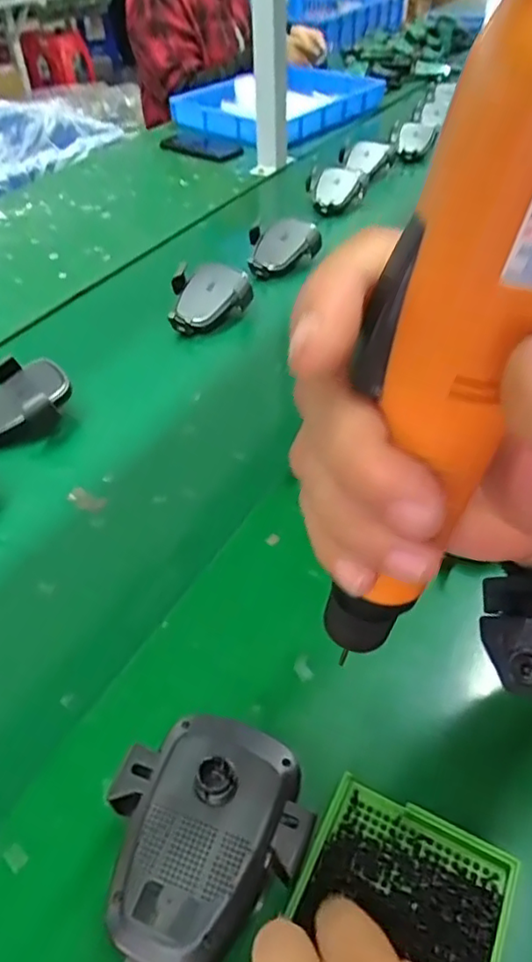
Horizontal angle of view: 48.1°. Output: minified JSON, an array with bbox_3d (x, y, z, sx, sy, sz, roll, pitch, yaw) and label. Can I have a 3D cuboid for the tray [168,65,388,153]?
[{"bbox_3d":[0.030,-0.773,1.207,0.388,0.088,0.293,-31,52,-29],"label":"tray"}]

